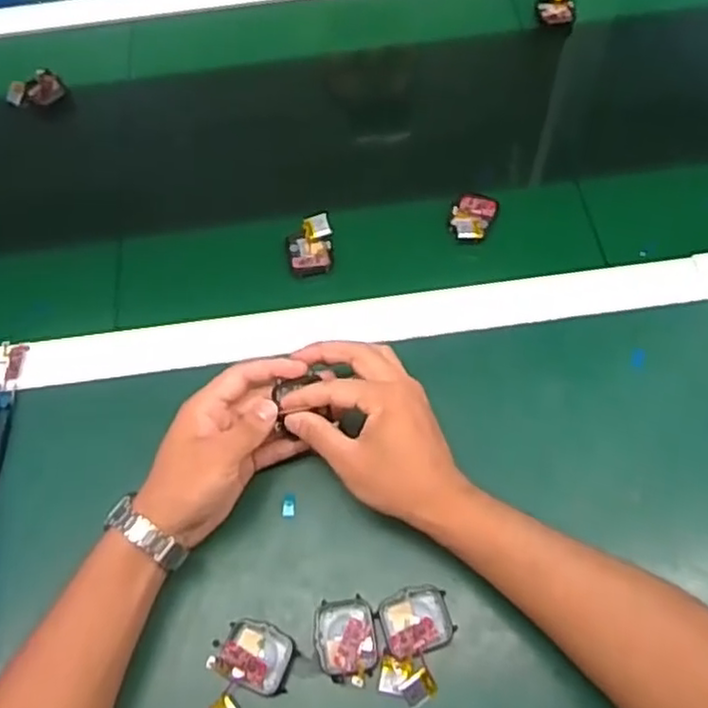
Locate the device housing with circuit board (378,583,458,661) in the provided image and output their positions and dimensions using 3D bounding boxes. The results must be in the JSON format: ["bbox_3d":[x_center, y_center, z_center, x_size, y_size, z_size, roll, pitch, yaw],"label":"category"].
[{"bbox_3d":[0.041,0.175,0.457,0.046,0.016,0.040,-17,63,-5],"label":"device housing with circuit board"}]

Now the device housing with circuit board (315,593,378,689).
[{"bbox_3d":[-0.005,0.188,0.455,0.037,0.014,0.051,-9,62,-1],"label":"device housing with circuit board"}]

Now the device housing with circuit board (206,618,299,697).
[{"bbox_3d":[-0.064,0.196,0.453,0.050,0.017,0.038,20,66,13],"label":"device housing with circuit board"}]

